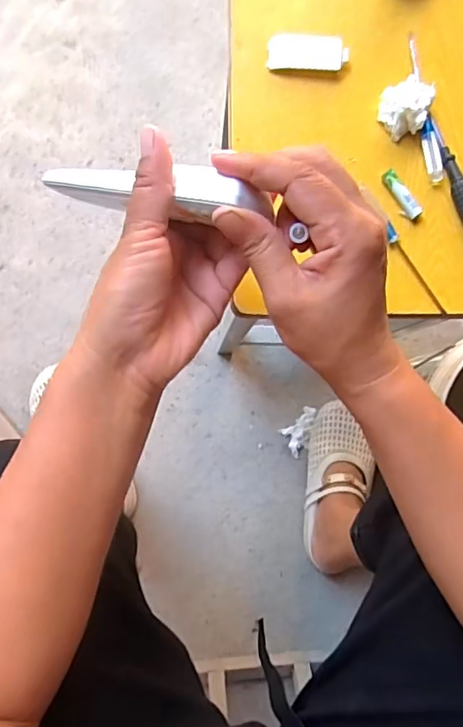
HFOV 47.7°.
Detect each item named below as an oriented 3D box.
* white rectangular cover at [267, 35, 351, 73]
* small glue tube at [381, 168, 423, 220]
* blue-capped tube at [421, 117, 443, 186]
[{"bbox_3d":[0.061,-0.245,0.414,0.063,0.010,0.024,1,85,-5],"label":"white rectangular cover"},{"bbox_3d":[0.135,-0.134,0.412,0.013,0.008,0.043,-33,89,-7],"label":"small glue tube"},{"bbox_3d":[0.159,-0.169,0.417,0.012,0.009,0.049,-7,86,-5],"label":"blue-capped tube"}]

